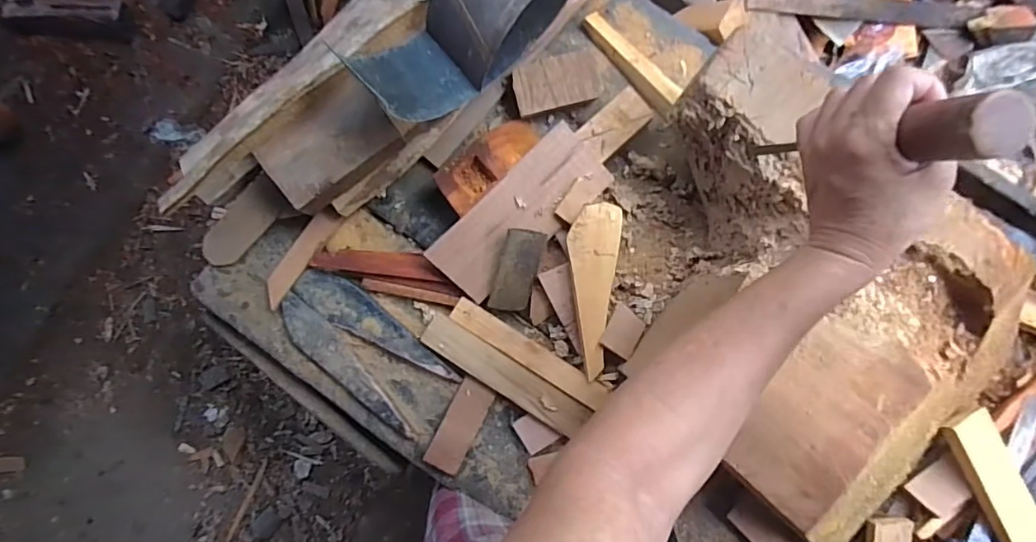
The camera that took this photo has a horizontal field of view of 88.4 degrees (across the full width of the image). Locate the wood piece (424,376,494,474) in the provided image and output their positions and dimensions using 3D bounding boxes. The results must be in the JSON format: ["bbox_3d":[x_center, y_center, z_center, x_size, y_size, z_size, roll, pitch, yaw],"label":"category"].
[{"bbox_3d":[-0.068,0.183,0.628,0.043,0.005,0.108,27,86,-11],"label":"wood piece"}]

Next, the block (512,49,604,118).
[{"bbox_3d":[0.048,-0.225,0.630,0.105,0.022,0.059,-17,87,2],"label":"block"}]

